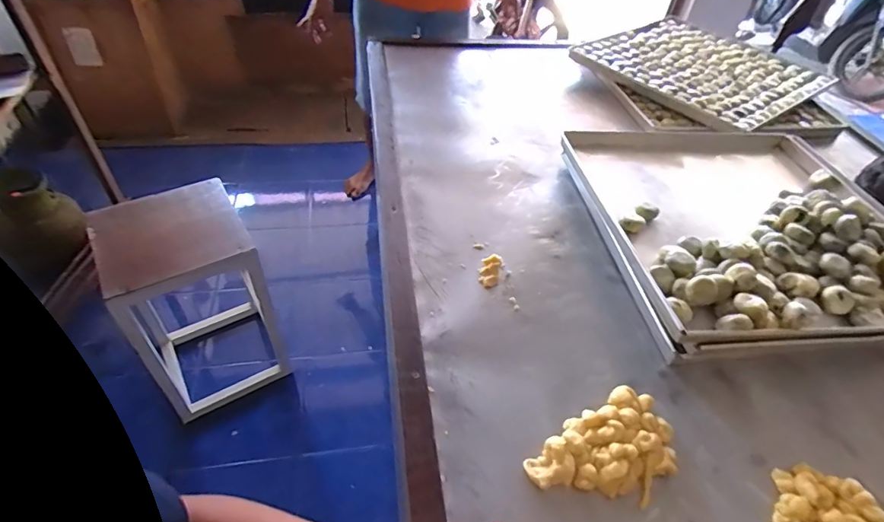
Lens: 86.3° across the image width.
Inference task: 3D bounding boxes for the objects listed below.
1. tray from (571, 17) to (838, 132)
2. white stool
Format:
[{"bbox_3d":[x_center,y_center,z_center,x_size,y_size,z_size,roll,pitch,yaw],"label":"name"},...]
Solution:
[{"bbox_3d":[0.718,-0.542,1.305,0.511,0.025,0.524,-27,53,-28],"label":"tray"},{"bbox_3d":[-0.652,0.115,1.275,0.304,0.569,0.330,-23,52,-25],"label":"white stool"}]

